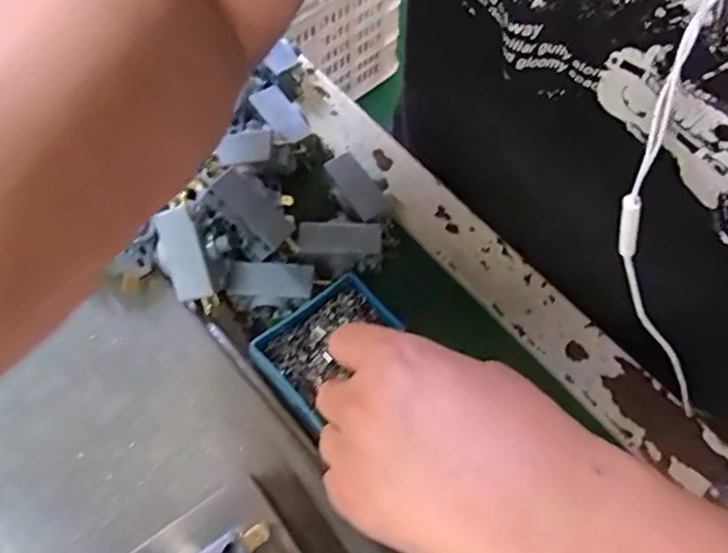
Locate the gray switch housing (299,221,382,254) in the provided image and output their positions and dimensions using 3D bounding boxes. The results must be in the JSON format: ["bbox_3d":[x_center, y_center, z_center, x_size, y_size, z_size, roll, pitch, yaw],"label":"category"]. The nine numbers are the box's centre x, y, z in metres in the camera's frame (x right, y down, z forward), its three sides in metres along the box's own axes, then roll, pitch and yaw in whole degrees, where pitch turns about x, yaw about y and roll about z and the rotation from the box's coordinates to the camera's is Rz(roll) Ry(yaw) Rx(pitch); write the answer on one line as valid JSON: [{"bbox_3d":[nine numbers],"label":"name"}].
[{"bbox_3d":[-0.014,-0.021,0.348,0.045,0.012,0.019,1,64,0],"label":"gray switch housing"}]

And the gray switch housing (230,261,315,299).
[{"bbox_3d":[-0.051,0.002,0.337,0.045,0.011,0.018,5,64,2],"label":"gray switch housing"}]

